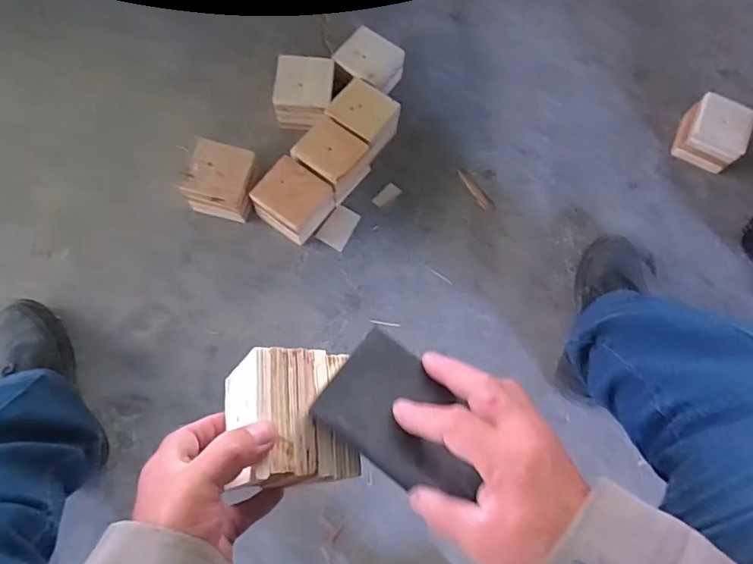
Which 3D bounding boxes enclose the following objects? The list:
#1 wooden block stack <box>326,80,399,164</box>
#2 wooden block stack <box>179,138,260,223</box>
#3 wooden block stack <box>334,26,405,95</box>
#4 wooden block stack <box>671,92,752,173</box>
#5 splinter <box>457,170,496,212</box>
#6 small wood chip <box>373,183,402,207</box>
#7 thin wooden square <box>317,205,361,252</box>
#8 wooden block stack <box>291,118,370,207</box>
[{"bbox_3d":[-0.023,-0.266,0.864,0.098,0.076,0.086,39,74,10],"label":"wooden block stack"},{"bbox_3d":[-0.240,-0.156,0.823,0.099,0.082,0.101,12,72,2],"label":"wooden block stack"},{"bbox_3d":[-0.015,-0.368,0.904,0.095,0.077,0.101,37,74,10],"label":"wooden block stack"},{"bbox_3d":[0.573,-0.256,0.892,0.102,0.075,0.085,28,73,7],"label":"wooden block stack"},{"bbox_3d":[0.166,-0.155,0.884,0.023,0.005,0.091,-33,76,-11],"label":"splinter"},{"bbox_3d":[0.017,-0.144,0.867,0.049,0.004,0.025,-43,78,-14],"label":"small wood chip"},{"bbox_3d":[-0.059,-0.089,0.852,0.049,0.005,0.069,29,74,8],"label":"thin wooden square"},{"bbox_3d":[-0.071,-0.194,0.837,0.095,0.071,0.088,39,75,10],"label":"wooden block stack"}]

